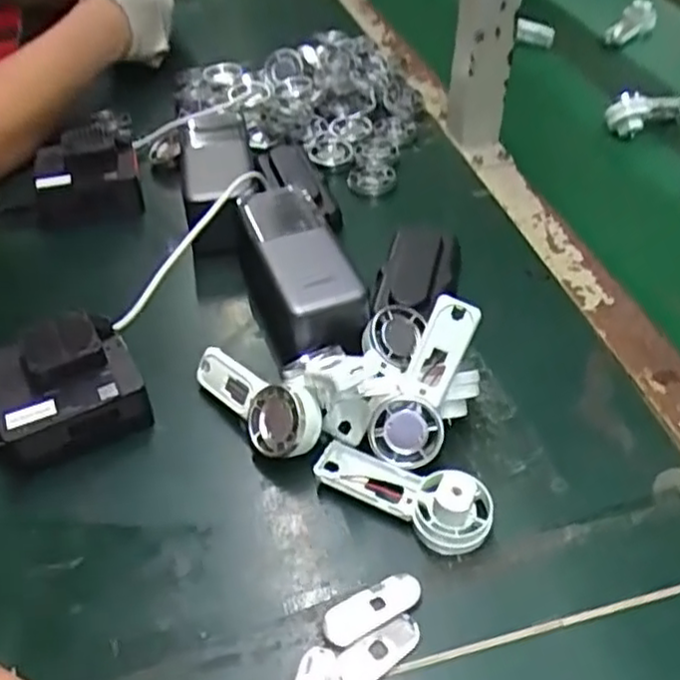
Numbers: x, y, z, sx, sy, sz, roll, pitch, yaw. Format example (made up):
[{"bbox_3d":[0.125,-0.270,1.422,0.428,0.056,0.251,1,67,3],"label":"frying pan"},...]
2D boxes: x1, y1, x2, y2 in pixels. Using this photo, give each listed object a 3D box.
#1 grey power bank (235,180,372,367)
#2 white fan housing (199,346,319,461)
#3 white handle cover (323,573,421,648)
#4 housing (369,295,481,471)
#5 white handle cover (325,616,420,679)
[{"bbox_3d":[-0.030,-0.052,0.473,0.059,0.039,0.138,-13,45,-12],"label":"grey power bank"},{"bbox_3d":[-0.049,0.036,0.415,0.091,0.039,0.021,23,3,39],"label":"white fan housing"},{"bbox_3d":[0.016,0.127,0.339,0.050,0.004,0.020,-22,47,-20],"label":"white handle cover"},{"bbox_3d":[0.047,0.024,0.385,0.034,0.093,0.016,25,8,25],"label":"housing"},{"bbox_3d":[0.014,0.141,0.323,0.049,0.004,0.019,-30,50,-26],"label":"white handle cover"}]

